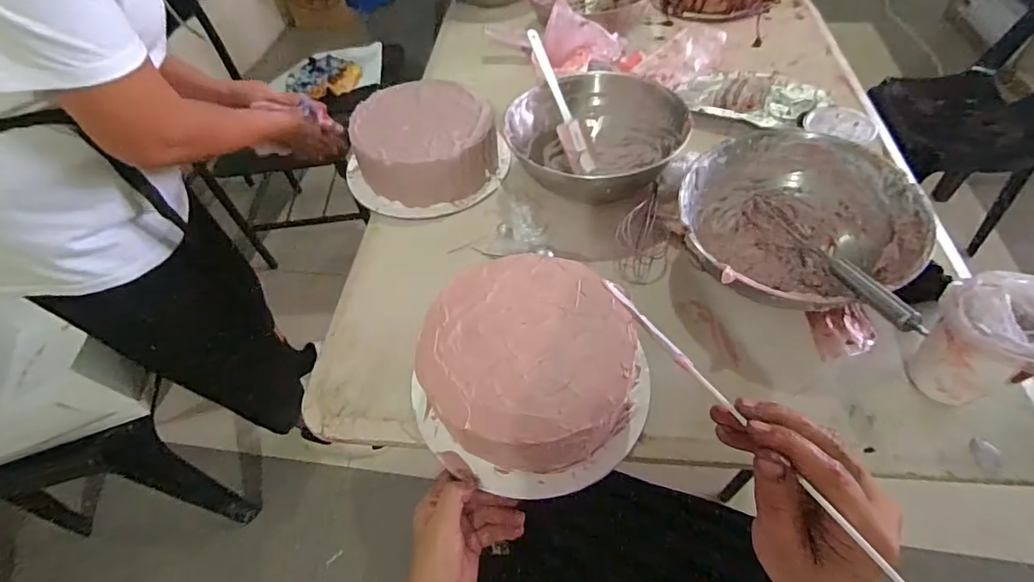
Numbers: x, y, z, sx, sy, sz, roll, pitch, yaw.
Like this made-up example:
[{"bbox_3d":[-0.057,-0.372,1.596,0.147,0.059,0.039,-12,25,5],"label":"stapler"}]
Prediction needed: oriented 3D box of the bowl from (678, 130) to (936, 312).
[{"bbox_3d":[0.304,-0.072,0.557,0.234,0.088,0.225,-2,52,3],"label":"bowl"}]

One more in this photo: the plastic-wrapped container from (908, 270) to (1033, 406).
[{"bbox_3d":[0.422,0.051,0.441,0.084,0.117,0.103,-37,58,-21],"label":"plastic-wrapped container"}]

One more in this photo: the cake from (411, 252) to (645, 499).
[{"bbox_3d":[0.009,0.079,0.479,0.202,0.087,0.211,-2,52,3],"label":"cake"}]

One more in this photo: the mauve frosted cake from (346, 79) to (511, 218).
[{"bbox_3d":[-0.127,-0.212,0.720,0.214,0.091,0.202,1,53,6],"label":"mauve frosted cake"}]

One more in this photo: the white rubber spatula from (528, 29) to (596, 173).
[{"bbox_3d":[0.063,-0.278,0.719,0.033,0.015,0.218,-20,92,-11],"label":"white rubber spatula"}]

